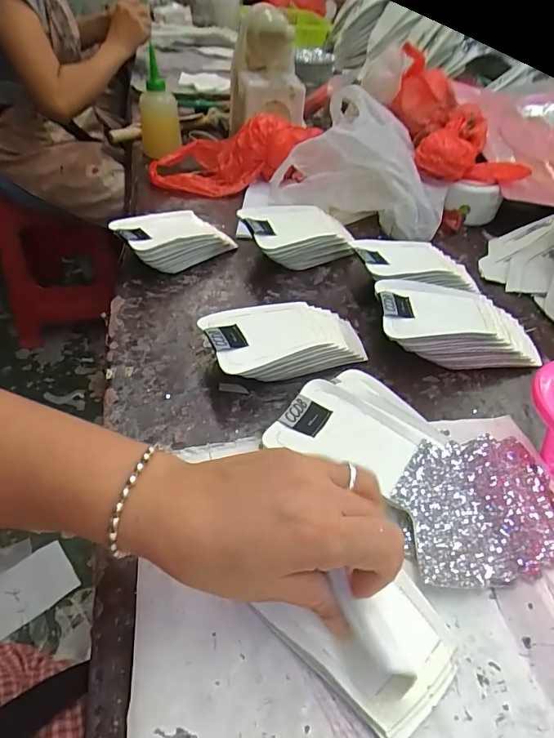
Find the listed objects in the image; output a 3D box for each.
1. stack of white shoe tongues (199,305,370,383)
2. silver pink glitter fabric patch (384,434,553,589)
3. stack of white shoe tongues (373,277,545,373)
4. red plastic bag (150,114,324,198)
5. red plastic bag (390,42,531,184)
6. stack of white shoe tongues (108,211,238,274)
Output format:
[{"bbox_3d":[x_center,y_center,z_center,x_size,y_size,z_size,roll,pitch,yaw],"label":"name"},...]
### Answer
[{"bbox_3d":[0.011,-0.030,0.449,0.160,0.044,0.082,-17,49,-20],"label":"stack of white shoe tongues"},{"bbox_3d":[0.138,0.096,0.318,0.121,0.025,0.099,-2,45,-7],"label":"silver pink glitter fabric patch"},{"bbox_3d":[0.184,-0.046,0.470,0.172,0.053,0.090,0,45,-4],"label":"stack of white shoe tongues"},{"bbox_3d":[-0.073,-0.337,0.714,0.230,0.090,0.127,13,46,9],"label":"red plastic bag"},{"bbox_3d":[0.252,-0.370,0.687,0.124,0.074,0.260,-6,57,-8],"label":"red plastic bag"},{"bbox_3d":[-0.128,-0.163,0.571,0.132,0.045,0.090,-33,55,-31],"label":"stack of white shoe tongues"}]

